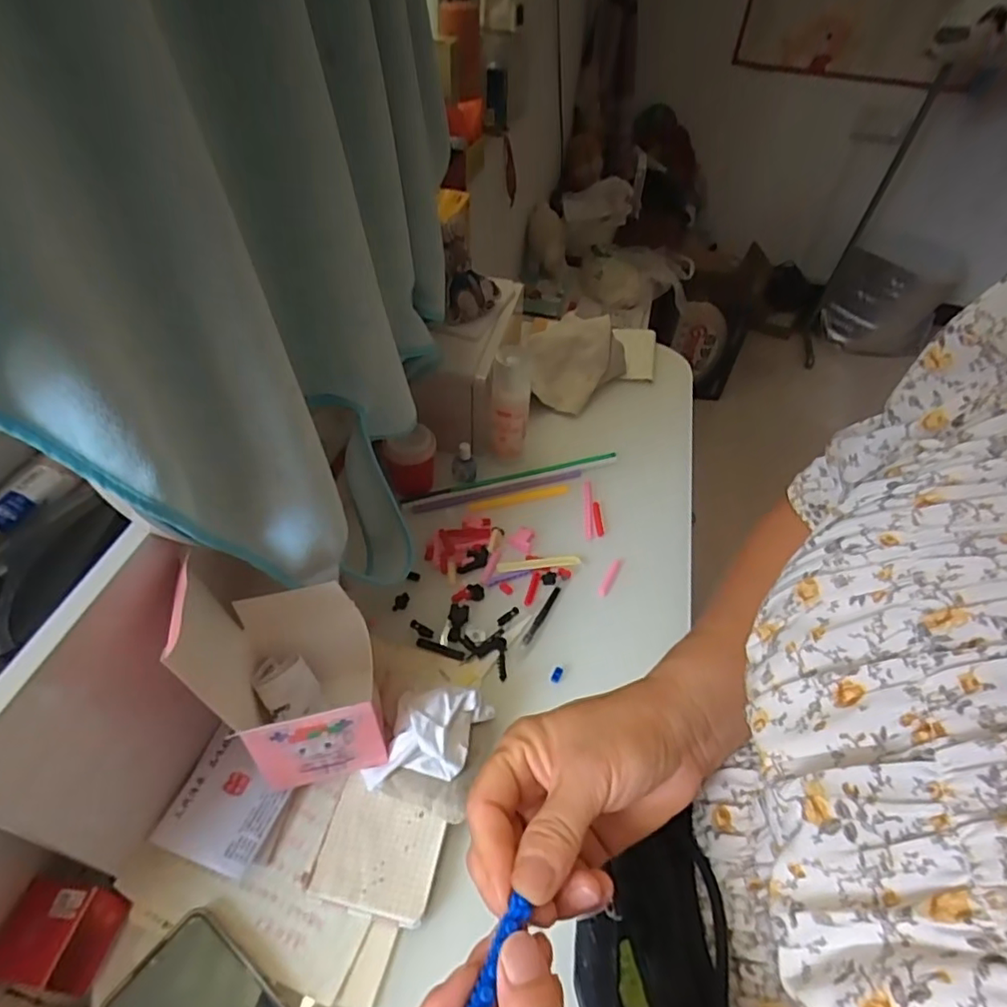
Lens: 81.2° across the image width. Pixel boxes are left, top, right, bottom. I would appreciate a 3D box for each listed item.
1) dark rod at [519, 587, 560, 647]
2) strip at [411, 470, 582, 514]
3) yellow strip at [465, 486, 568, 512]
[{"bbox_3d":[0.039,0.112,0.592,0.010,0.006,0.080,26,51,19],"label":"dark rod"},{"bbox_3d":[-0.005,-0.014,0.717,0.214,0.005,0.013,-13,49,-15],"label":"strip"},{"bbox_3d":[0.018,-0.006,0.710,0.124,0.004,0.013,-11,49,-14],"label":"yellow strip"}]

